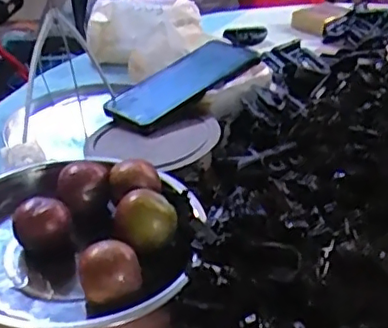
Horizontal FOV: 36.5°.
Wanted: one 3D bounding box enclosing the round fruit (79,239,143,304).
[{"bbox_3d":[-0.055,0.074,0.390,0.038,0.033,0.034,-12,35,-19],"label":"round fruit"}]

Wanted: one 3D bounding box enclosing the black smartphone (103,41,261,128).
[{"bbox_3d":[-0.013,-0.087,0.614,0.161,0.010,0.080,-33,39,-26],"label":"black smartphone"}]

